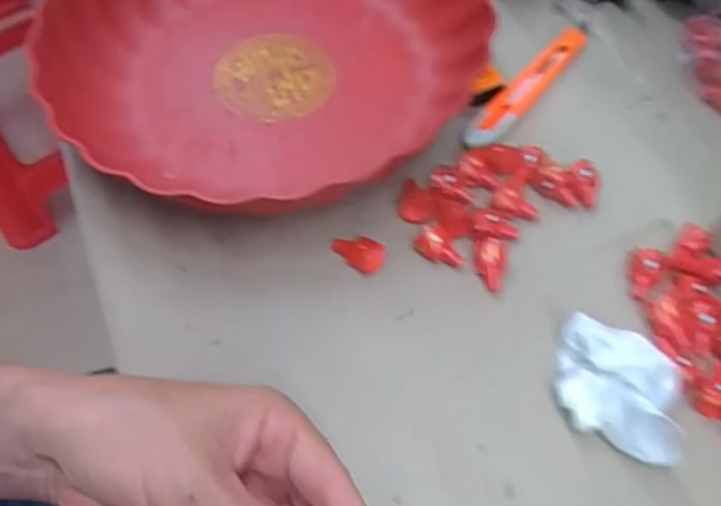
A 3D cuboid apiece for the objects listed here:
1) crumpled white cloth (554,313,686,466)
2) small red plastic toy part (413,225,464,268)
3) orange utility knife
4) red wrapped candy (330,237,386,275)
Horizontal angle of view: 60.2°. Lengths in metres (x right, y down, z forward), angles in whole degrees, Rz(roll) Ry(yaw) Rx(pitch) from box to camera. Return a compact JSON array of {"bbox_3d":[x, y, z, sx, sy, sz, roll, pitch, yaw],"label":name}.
[{"bbox_3d":[0.113,0.058,0.270,0.057,0.033,0.045,22,63,12],"label":"crumpled white cloth"},{"bbox_3d":[0.039,-0.001,0.315,0.024,0.015,0.012,40,68,20],"label":"small red plastic toy part"},{"bbox_3d":[0.100,-0.100,0.372,0.016,0.010,0.115,35,66,19],"label":"orange utility knife"},{"bbox_3d":[-0.002,-0.001,0.316,0.028,0.012,0.014,24,63,14],"label":"red wrapped candy"}]

